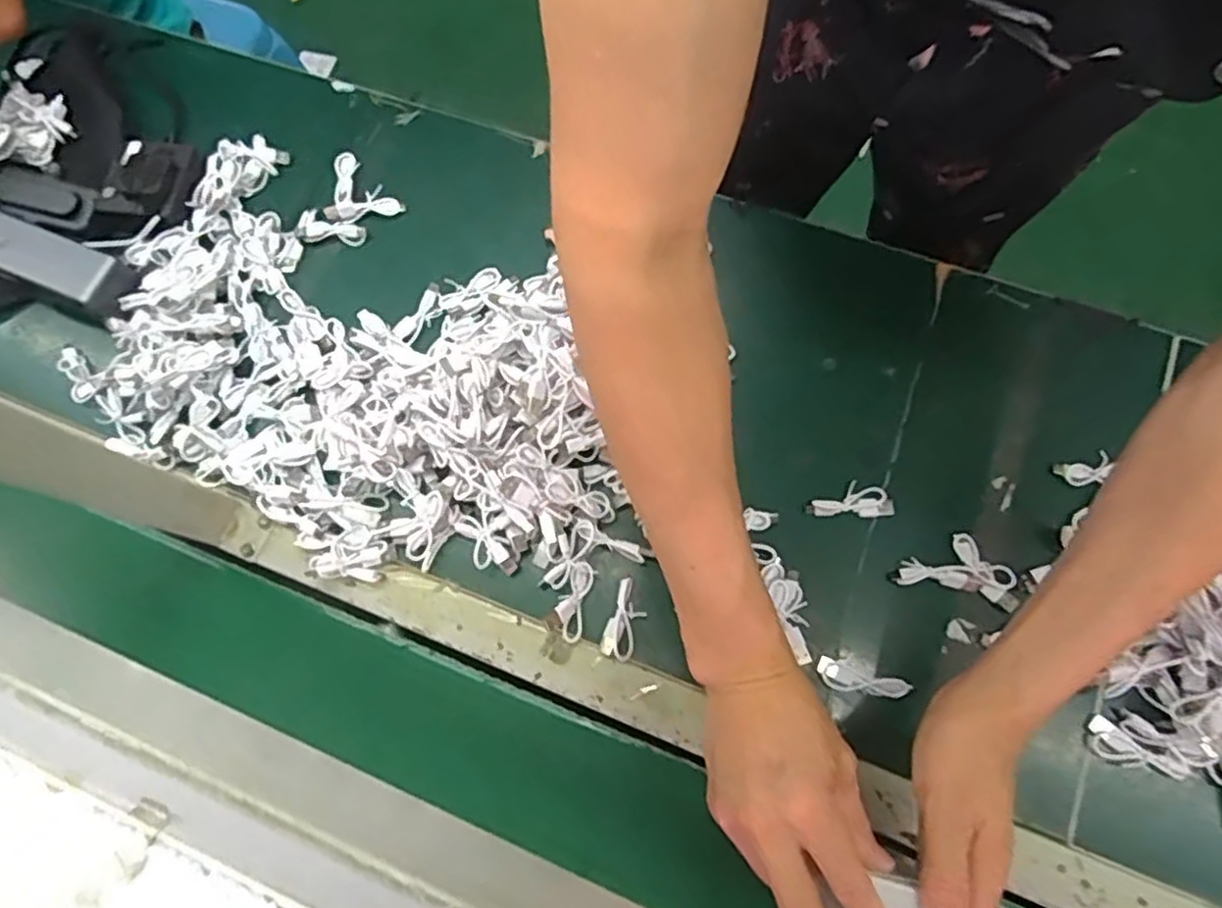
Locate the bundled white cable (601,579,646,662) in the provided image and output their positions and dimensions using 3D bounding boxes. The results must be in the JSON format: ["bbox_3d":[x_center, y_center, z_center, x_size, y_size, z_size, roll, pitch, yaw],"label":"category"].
[{"bbox_3d":[0.011,0.122,0.533,0.024,0.012,0.056,20,73,9],"label":"bundled white cable"}]

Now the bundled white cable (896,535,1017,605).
[{"bbox_3d":[0.254,0.081,0.535,0.084,0.012,0.048,13,72,6],"label":"bundled white cable"}]

